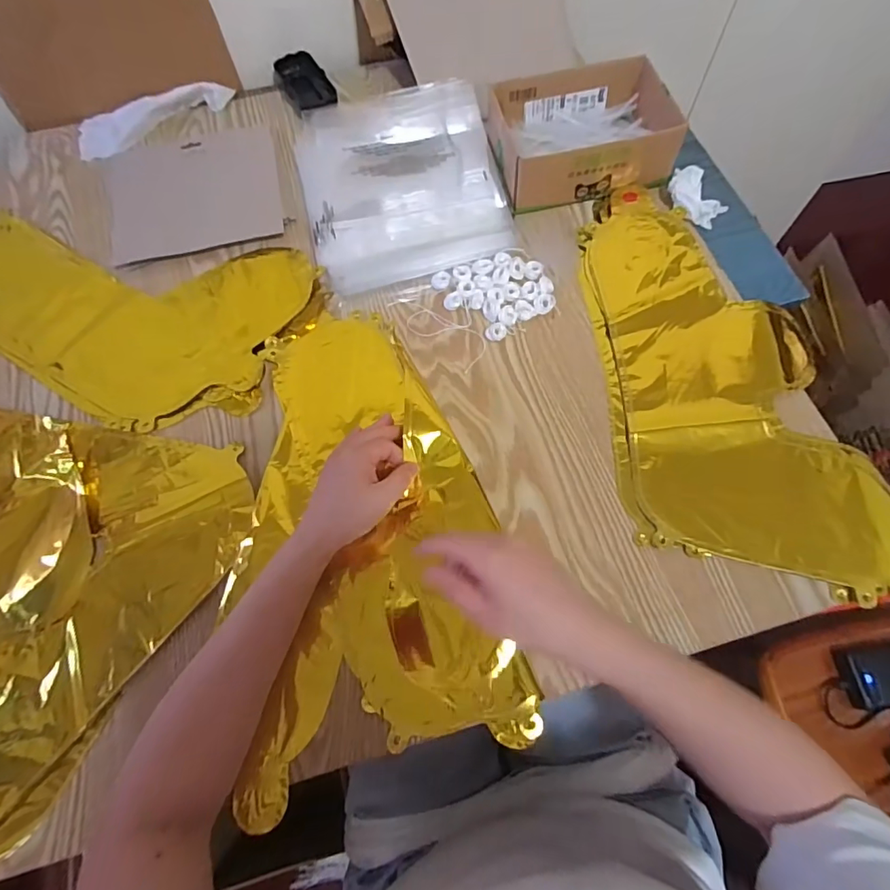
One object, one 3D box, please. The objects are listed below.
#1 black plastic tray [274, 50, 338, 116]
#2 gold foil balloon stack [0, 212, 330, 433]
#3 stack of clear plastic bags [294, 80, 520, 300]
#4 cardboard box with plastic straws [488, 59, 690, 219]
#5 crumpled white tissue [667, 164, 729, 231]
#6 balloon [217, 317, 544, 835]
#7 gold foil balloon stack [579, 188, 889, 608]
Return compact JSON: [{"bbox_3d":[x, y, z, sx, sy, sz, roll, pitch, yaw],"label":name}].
[{"bbox_3d":[-0.176,-0.460,0.636,0.056,0.024,0.105,-27,69,-8],"label":"black plastic tray"},{"bbox_3d":[-0.357,-0.148,0.523,0.421,0.012,0.226,15,69,9],"label":"gold foil balloon stack"},{"bbox_3d":[-0.052,-0.308,0.568,0.217,0.033,0.273,-14,67,-3],"label":"stack of clear plastic bags"},{"bbox_3d":[0.153,-0.349,0.562,0.186,0.066,0.144,-9,67,-1],"label":"cardboard box with plastic straws"},{"bbox_3d":[0.280,-0.268,0.551,0.069,0.044,0.055,20,70,11],"label":"crumpled white tissue"},{"bbox_3d":[-0.084,0.055,0.427,0.225,0.034,0.403,-16,67,-2],"label":"balloon"},{"bbox_3d":[0.246,-0.071,0.469,0.219,0.026,0.428,-12,66,-4],"label":"gold foil balloon stack"}]

